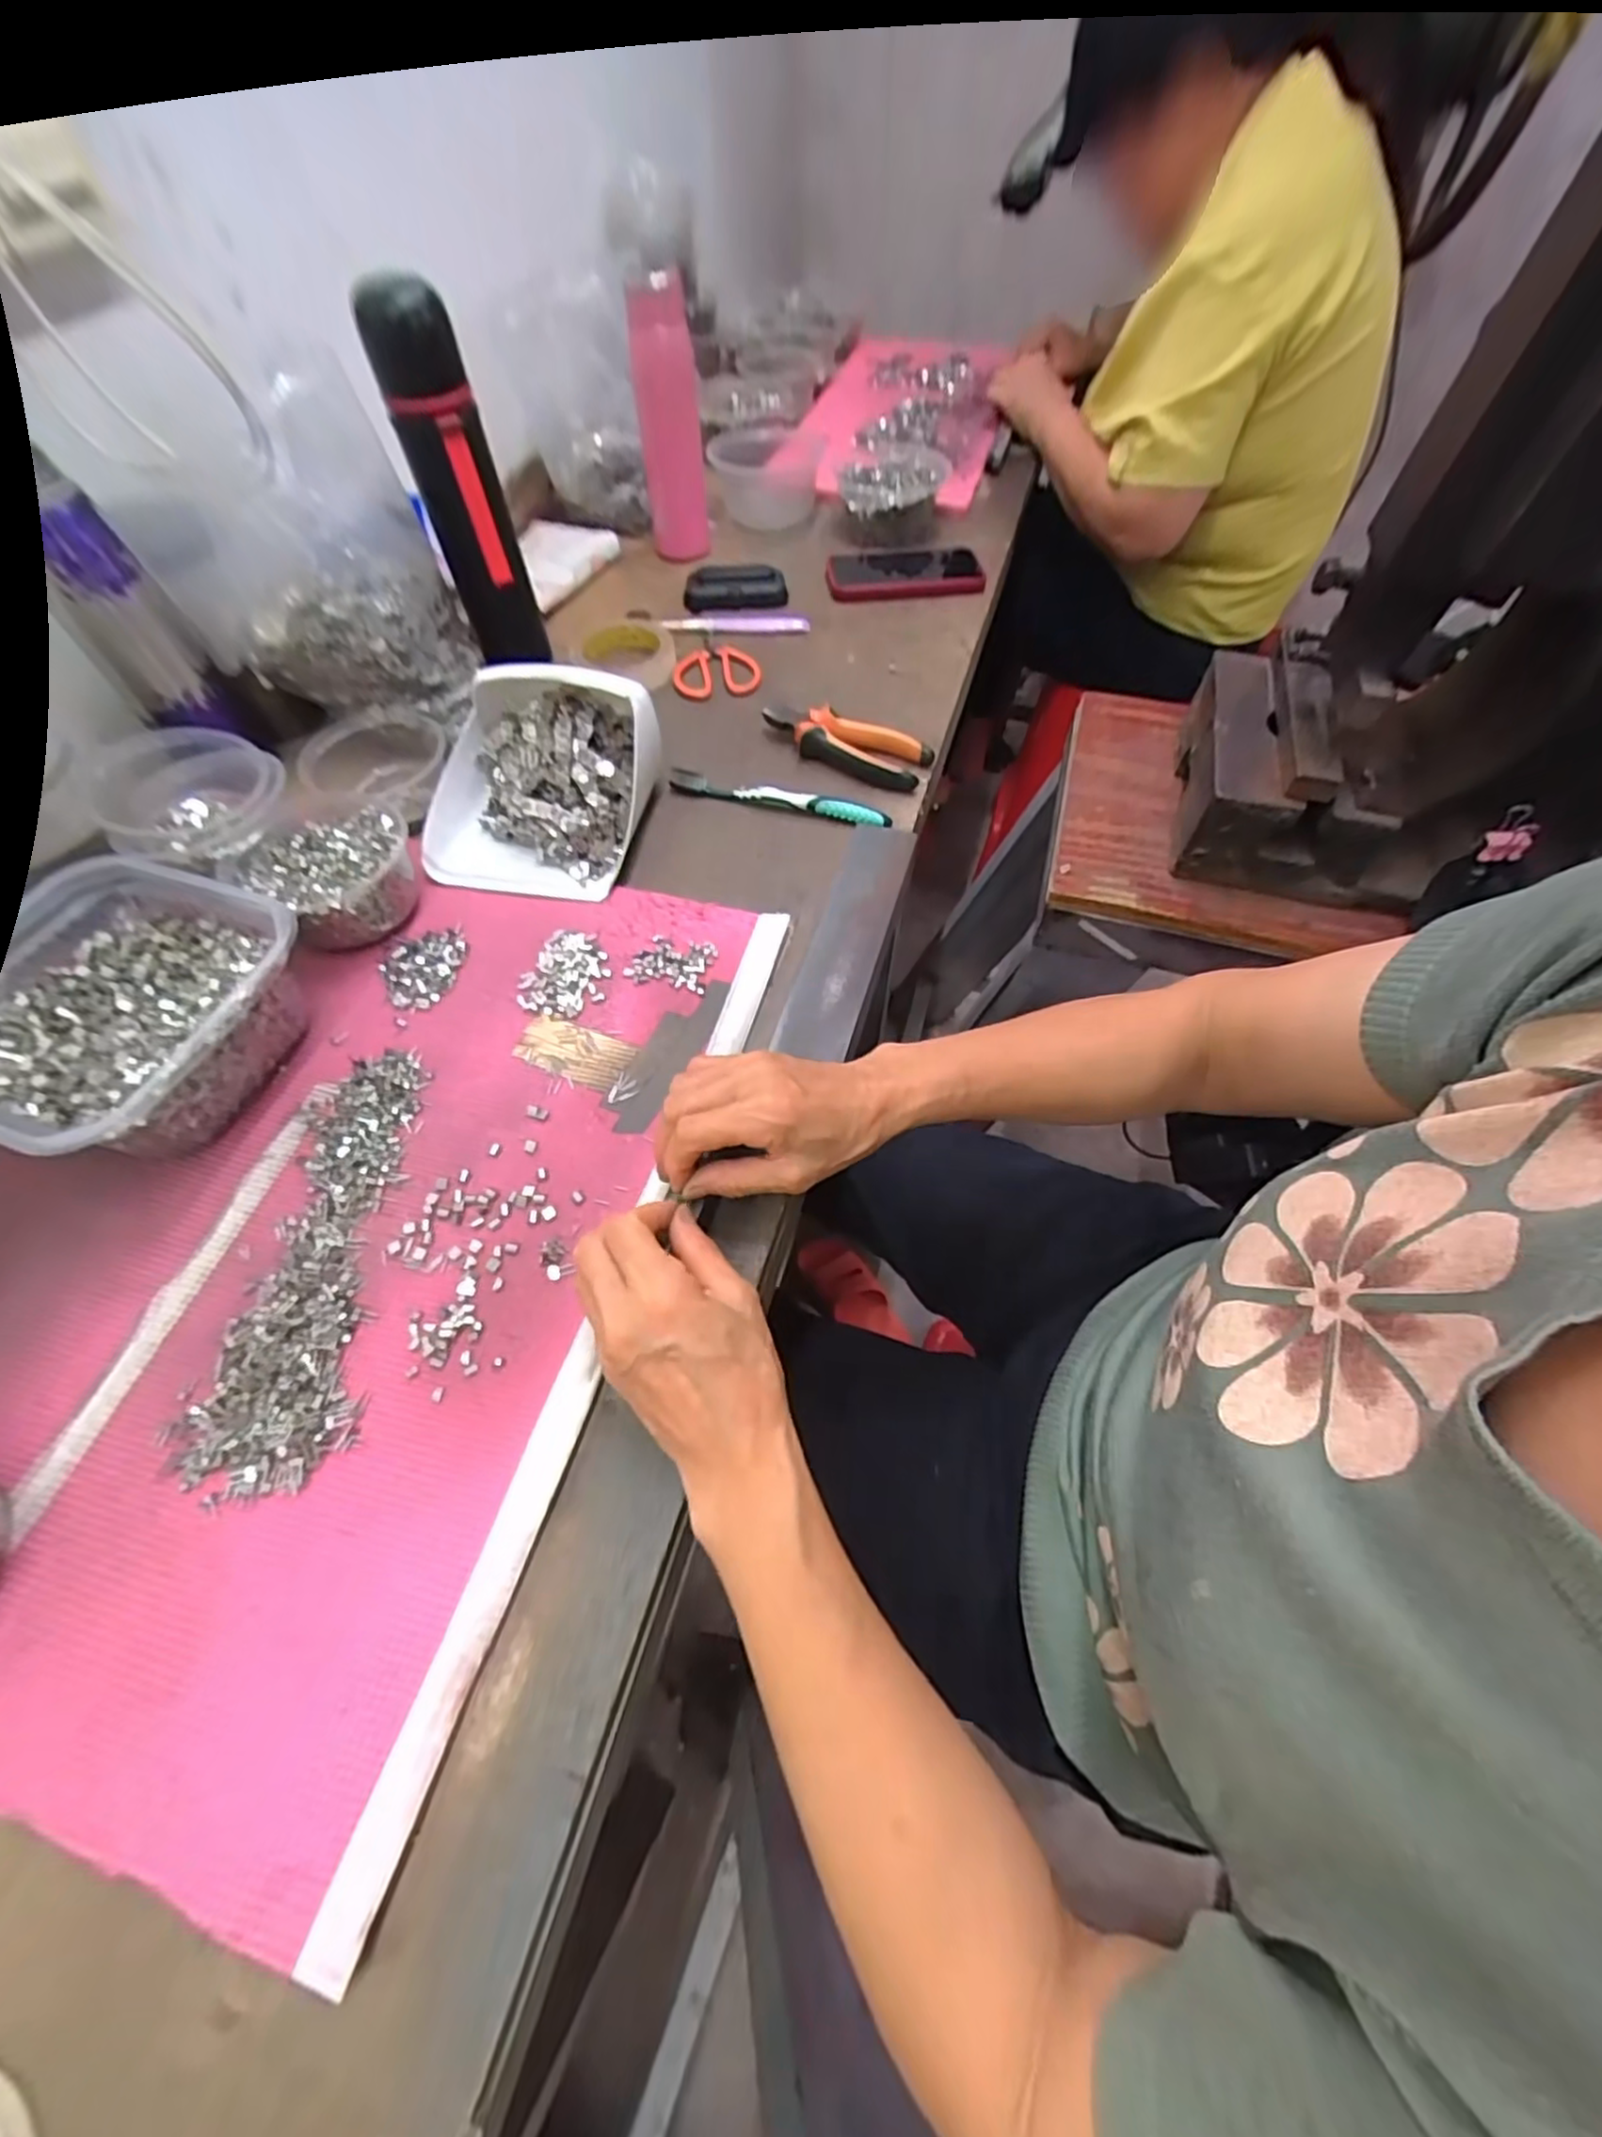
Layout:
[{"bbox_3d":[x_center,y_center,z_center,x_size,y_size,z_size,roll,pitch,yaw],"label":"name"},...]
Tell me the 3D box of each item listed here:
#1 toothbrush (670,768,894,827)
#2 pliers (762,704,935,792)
[{"bbox_3d":[-0.018,-0.223,0.578,0.183,0.014,0.017,11,59,8],"label":"toothbrush"},{"bbox_3d":[0.039,-0.282,0.605,0.143,0.019,0.054,24,62,15],"label":"pliers"}]

